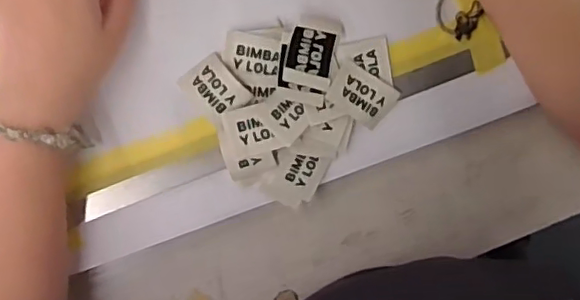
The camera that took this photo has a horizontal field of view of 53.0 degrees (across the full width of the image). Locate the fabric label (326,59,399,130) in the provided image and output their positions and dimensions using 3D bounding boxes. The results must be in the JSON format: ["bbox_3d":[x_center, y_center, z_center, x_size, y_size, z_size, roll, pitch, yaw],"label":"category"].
[{"bbox_3d":[0.051,-0.039,0.419,0.046,0.007,0.035,30,84,-13],"label":"fabric label"}]

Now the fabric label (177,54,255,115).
[{"bbox_3d":[-0.052,-0.044,0.404,0.032,0.006,0.043,-40,86,-1],"label":"fabric label"}]

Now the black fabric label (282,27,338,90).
[{"bbox_3d":[0.015,-0.065,0.408,0.037,0.006,0.040,7,89,-15],"label":"black fabric label"}]

